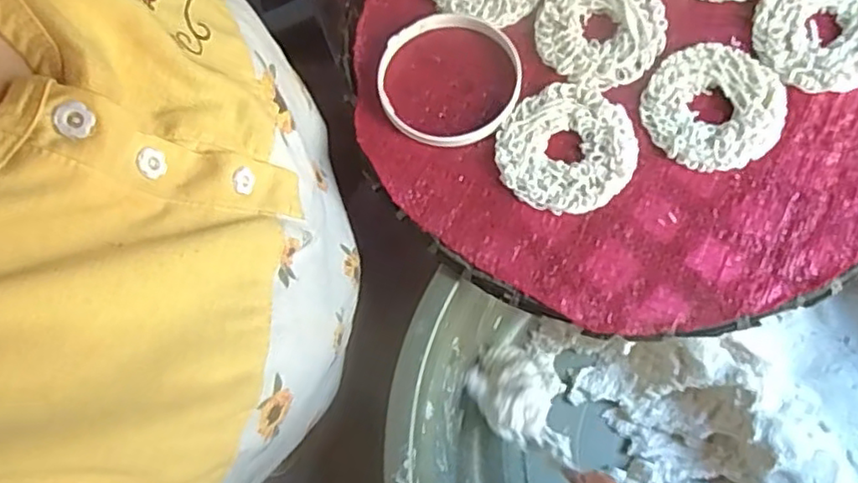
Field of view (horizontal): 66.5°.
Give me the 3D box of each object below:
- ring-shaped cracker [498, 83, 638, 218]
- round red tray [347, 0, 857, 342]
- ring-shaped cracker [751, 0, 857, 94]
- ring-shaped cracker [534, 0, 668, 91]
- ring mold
[{"bbox_3d":[0.083,-0.056,0.391,0.077,0.006,0.079,-1,73,4],"label":"ring-shaped cracker"},{"bbox_3d":[0.127,-0.115,0.405,0.338,0.025,0.338,-1,73,4],"label":"round red tray"},{"bbox_3d":[0.241,-0.128,0.397,0.078,0.010,0.077,-1,73,4],"label":"ring-shaped cracker"},{"bbox_3d":[0.107,-0.135,0.410,0.078,0.004,0.077,-1,73,4],"label":"ring-shaped cracker"},{"bbox_3d":[0.012,-0.102,0.408,0.088,0.010,0.090,-1,73,4],"label":"ring mold"}]

